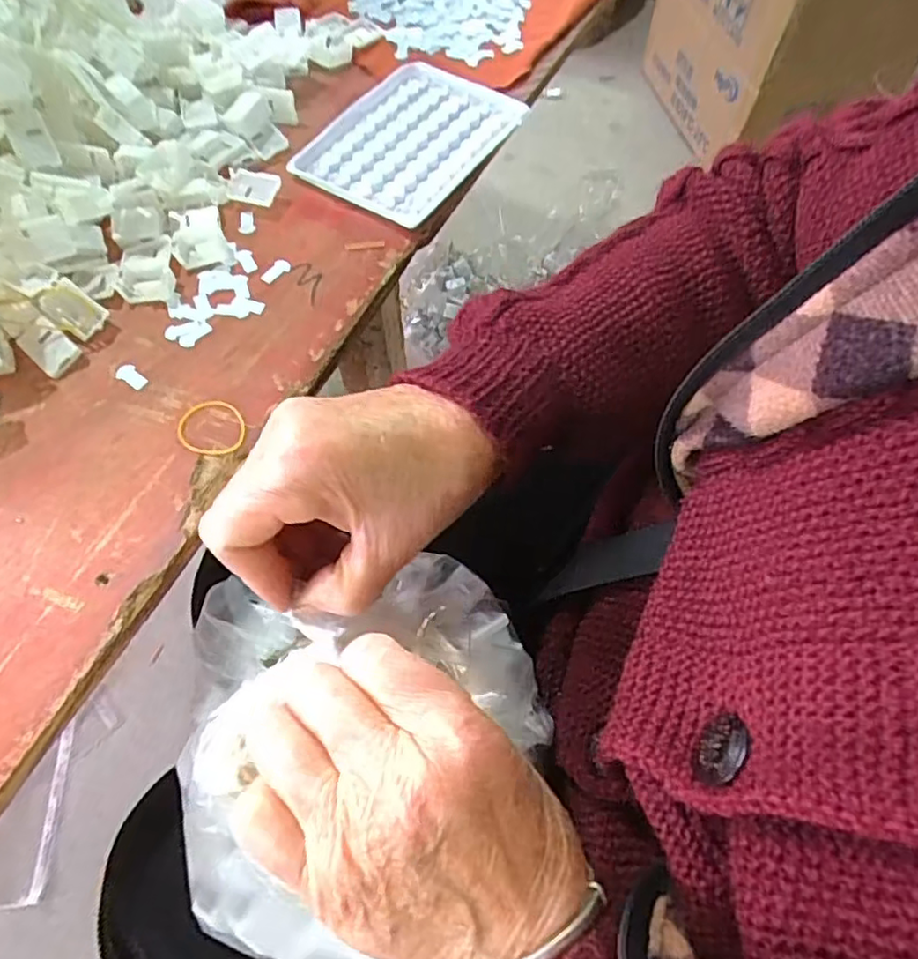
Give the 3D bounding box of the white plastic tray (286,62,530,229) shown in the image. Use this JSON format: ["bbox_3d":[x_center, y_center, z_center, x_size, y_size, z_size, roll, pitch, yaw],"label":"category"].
[{"bbox_3d":[-0.028,-0.210,0.387,0.091,0.011,0.128,30,67,14],"label":"white plastic tray"}]

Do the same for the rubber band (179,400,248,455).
[{"bbox_3d":[-0.115,-0.024,0.293,0.029,0.004,0.031,0,63,0],"label":"rubber band"}]

